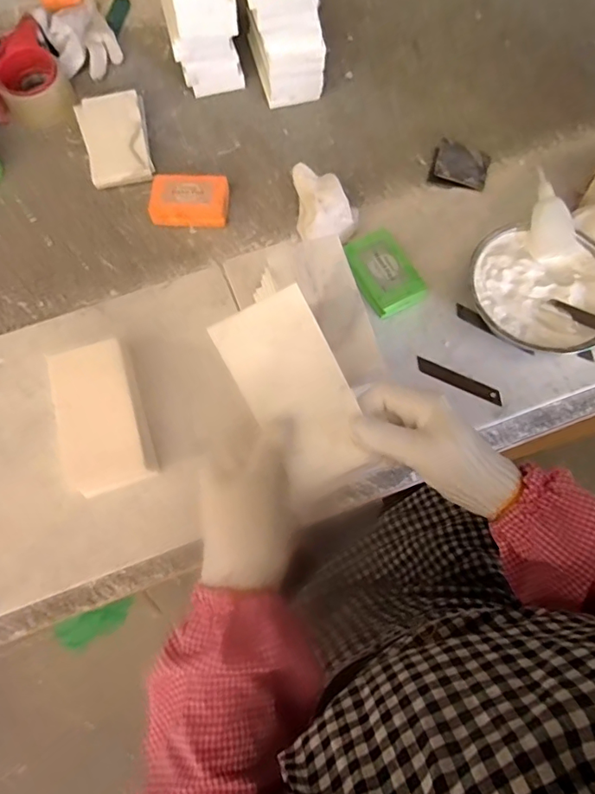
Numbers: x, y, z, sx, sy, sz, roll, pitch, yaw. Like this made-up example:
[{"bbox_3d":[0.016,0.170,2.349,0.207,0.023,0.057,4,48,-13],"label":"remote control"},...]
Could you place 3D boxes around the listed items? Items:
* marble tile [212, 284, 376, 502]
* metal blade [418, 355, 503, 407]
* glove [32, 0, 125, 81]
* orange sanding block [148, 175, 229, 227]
[{"bbox_3d":[0.001,-0.003,0.381,0.073,0.004,0.145,-28,100,3],"label":"marble tile"},{"bbox_3d":[0.179,-0.017,0.558,0.099,0.004,0.018,26,77,11],"label":"metal blade"},{"bbox_3d":[-0.321,-0.537,0.740,0.096,0.058,0.142,-26,70,-9],"label":"glove"},{"bbox_3d":[-0.137,-0.248,0.637,0.095,0.030,0.059,2,68,2],"label":"orange sanding block"}]

